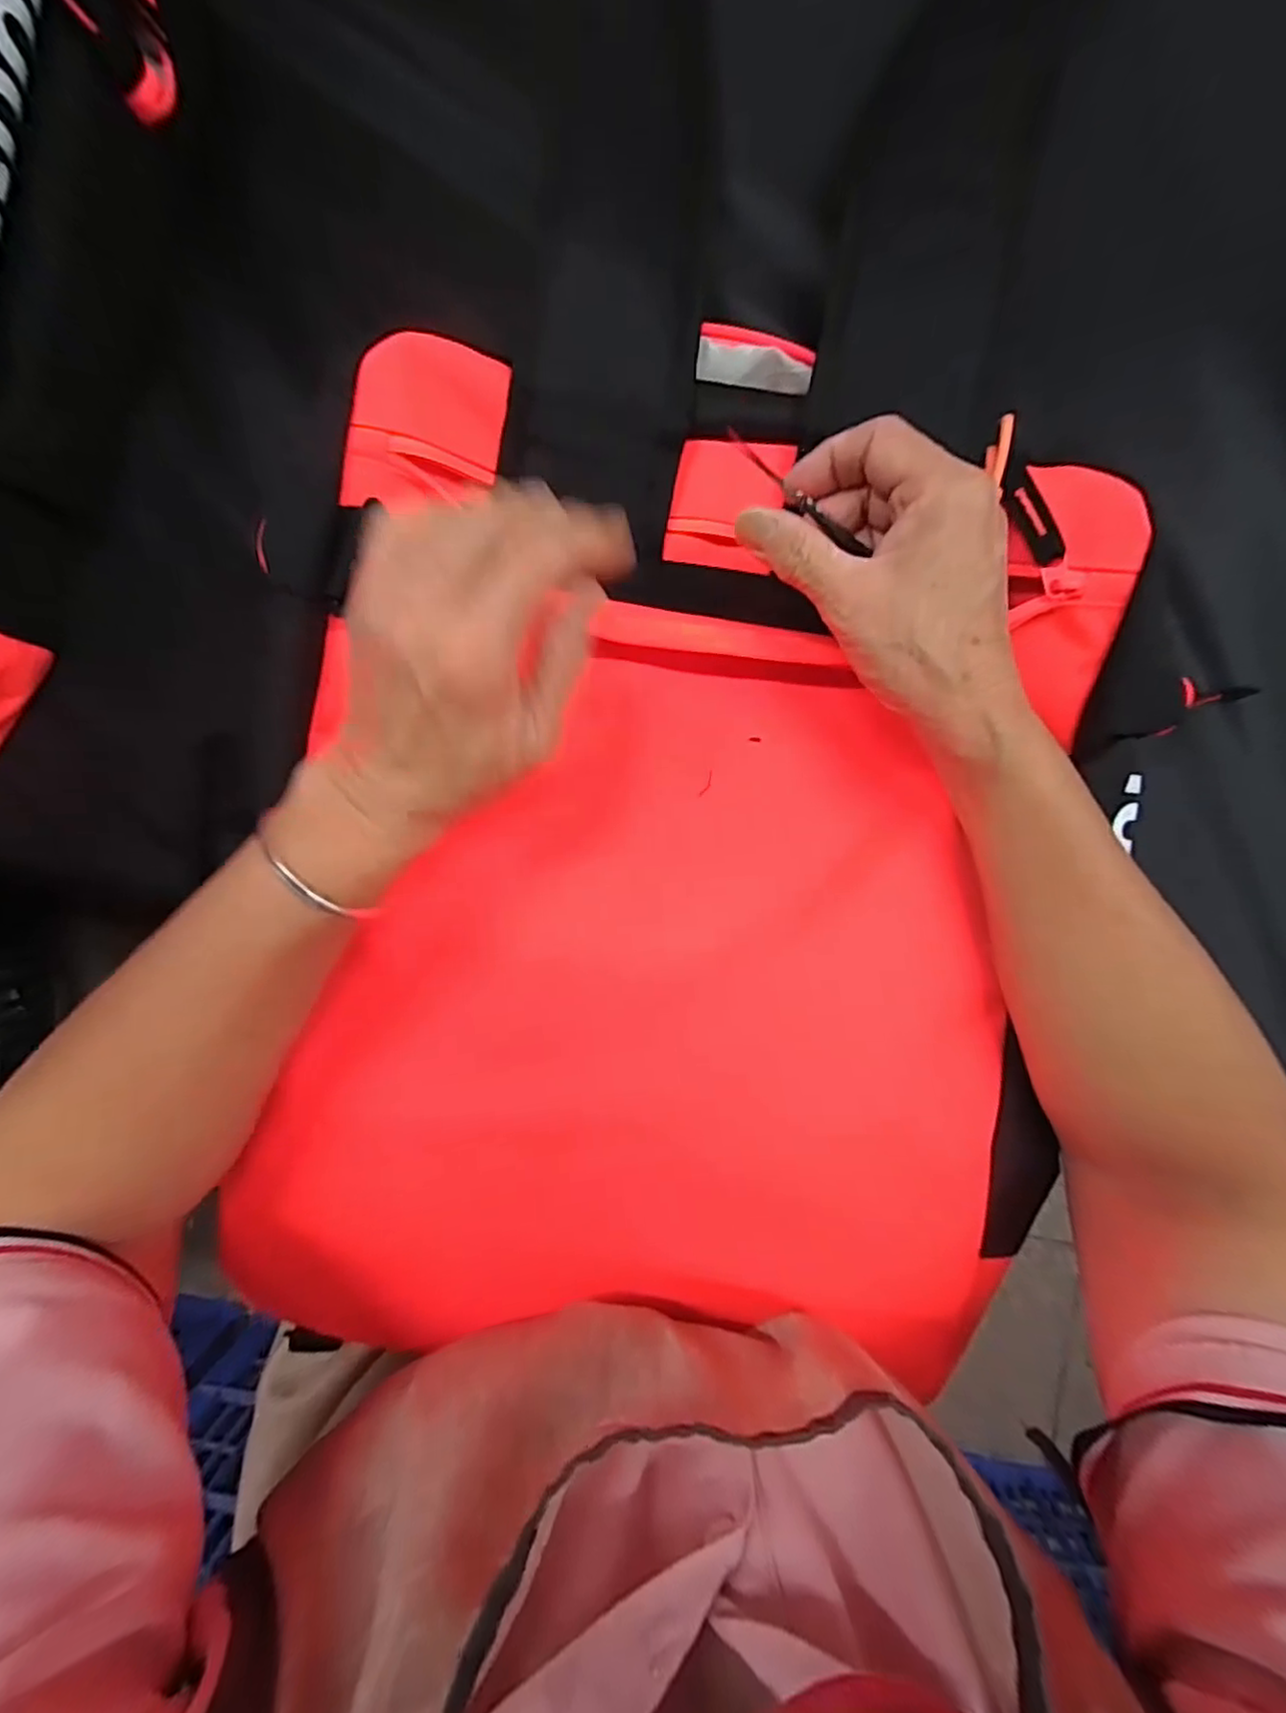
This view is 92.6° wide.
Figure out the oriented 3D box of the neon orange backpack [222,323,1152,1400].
[{"bbox_3d":[0.013,-0.011,0.279,0.346,0.075,0.453,4,87,-2],"label":"neon orange backpack"}]

